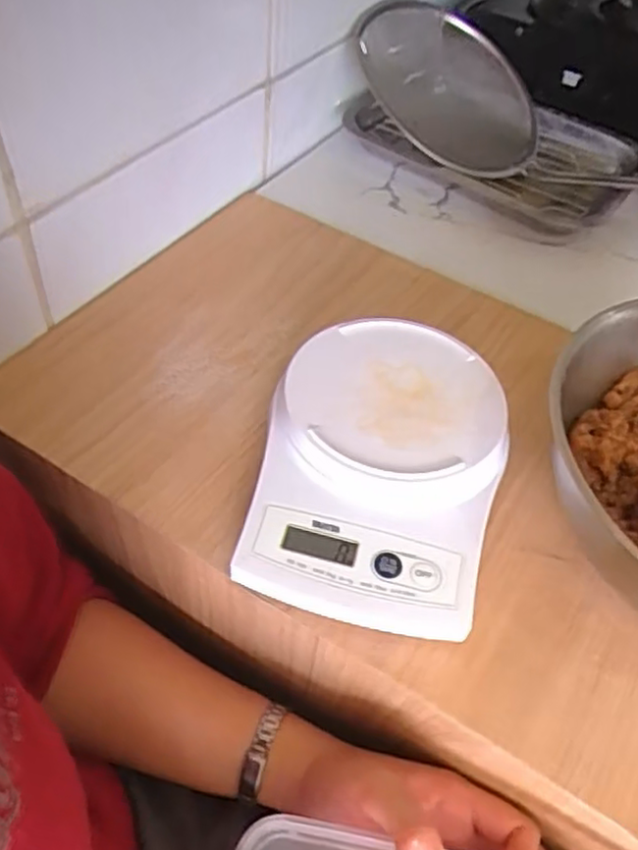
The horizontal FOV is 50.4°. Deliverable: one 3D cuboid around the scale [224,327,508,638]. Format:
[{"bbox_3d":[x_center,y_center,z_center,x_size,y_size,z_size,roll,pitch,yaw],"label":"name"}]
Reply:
[{"bbox_3d":[0.035,0.017,0.375,0.123,0.036,0.180,13,50,5],"label":"scale"}]

